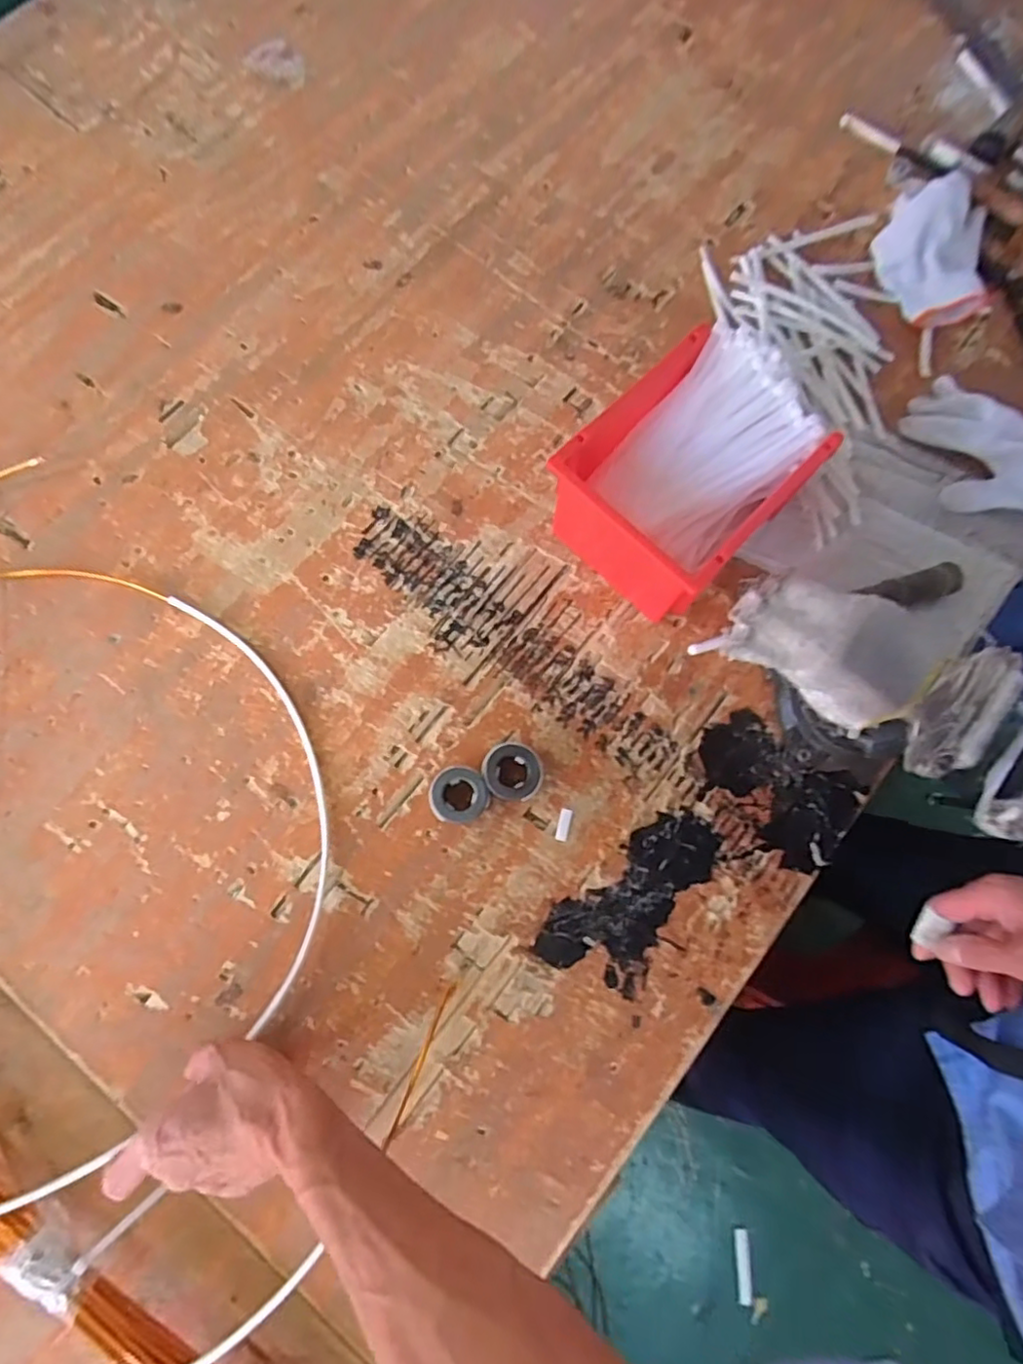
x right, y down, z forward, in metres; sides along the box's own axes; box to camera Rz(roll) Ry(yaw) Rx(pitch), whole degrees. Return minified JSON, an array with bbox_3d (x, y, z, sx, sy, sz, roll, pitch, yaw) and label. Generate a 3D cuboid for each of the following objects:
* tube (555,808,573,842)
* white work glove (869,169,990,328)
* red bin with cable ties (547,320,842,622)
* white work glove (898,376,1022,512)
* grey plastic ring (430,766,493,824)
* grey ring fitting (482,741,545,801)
[{"bbox_3d":[0.044,0.120,0.524,0.010,0.005,0.026,14,76,3],"label":"tube"},{"bbox_3d":[0.459,-0.474,0.674,0.118,0.038,0.158,5,76,0],"label":"white work glove"},{"bbox_3d":[0.152,-0.175,0.542,0.147,0.114,0.198,44,80,7],"label":"red bin with cable ties"},{"bbox_3d":[0.477,-0.211,0.618,0.103,0.022,0.202,-42,78,10],"label":"white work glove"},{"bbox_3d":[-0.042,0.093,0.511,0.047,0.032,0.044,0,76,-1],"label":"grey plastic ring"},{"bbox_3d":[0.002,0.073,0.518,0.050,0.033,0.049,0,76,-1],"label":"grey ring fitting"}]

